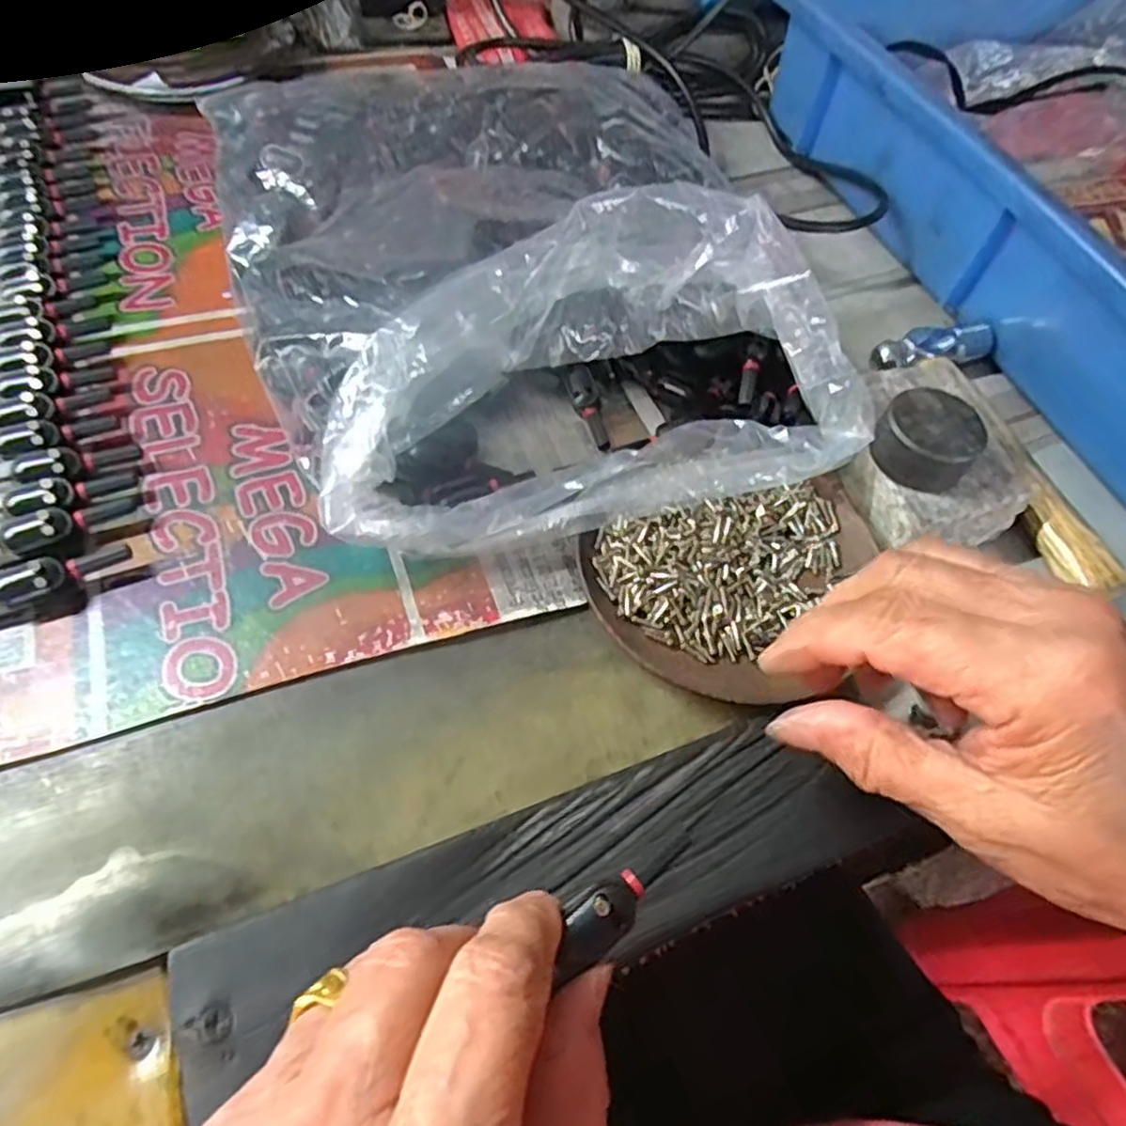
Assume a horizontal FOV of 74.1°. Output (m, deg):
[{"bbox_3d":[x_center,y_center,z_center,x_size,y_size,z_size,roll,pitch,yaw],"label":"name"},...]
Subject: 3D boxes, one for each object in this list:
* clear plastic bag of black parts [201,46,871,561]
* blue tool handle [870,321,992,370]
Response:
[{"bbox_3d":[-0.025,-0.151,0.331,0.234,0.068,0.301,-14,59,-15],"label":"clear plastic bag of black parts"},{"bbox_3d":[0.183,-0.106,0.373,0.062,0.020,0.023,-11,59,-13],"label":"blue tool handle"}]

